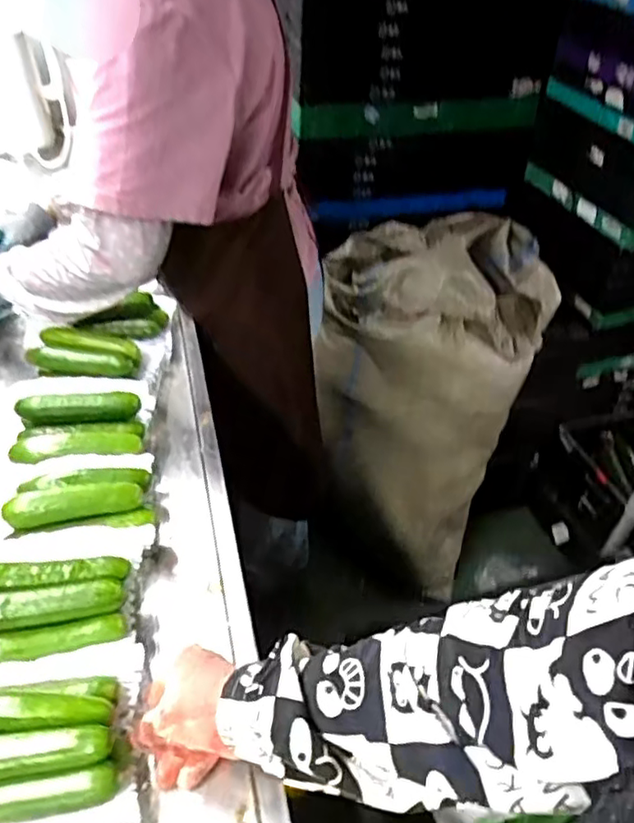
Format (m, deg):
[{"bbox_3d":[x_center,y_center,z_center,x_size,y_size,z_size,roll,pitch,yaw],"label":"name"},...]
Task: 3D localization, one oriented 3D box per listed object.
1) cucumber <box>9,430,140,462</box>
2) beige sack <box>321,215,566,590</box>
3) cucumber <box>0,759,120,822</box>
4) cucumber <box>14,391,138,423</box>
[{"bbox_3d":[-0.271,0.039,0.706,0.138,0.027,0.028,-5,41,-8],"label":"cucumber"},{"bbox_3d":[0.252,-0.051,1.508,0.450,0.697,0.406,25,45,25],"label":"beige sack"},{"bbox_3d":[-0.206,0.279,0.448,0.123,0.034,0.025,-6,41,-10],"label":"cucumber"},{"bbox_3d":[-0.275,-0.004,0.726,0.132,0.028,0.025,-4,41,-8],"label":"cucumber"}]

